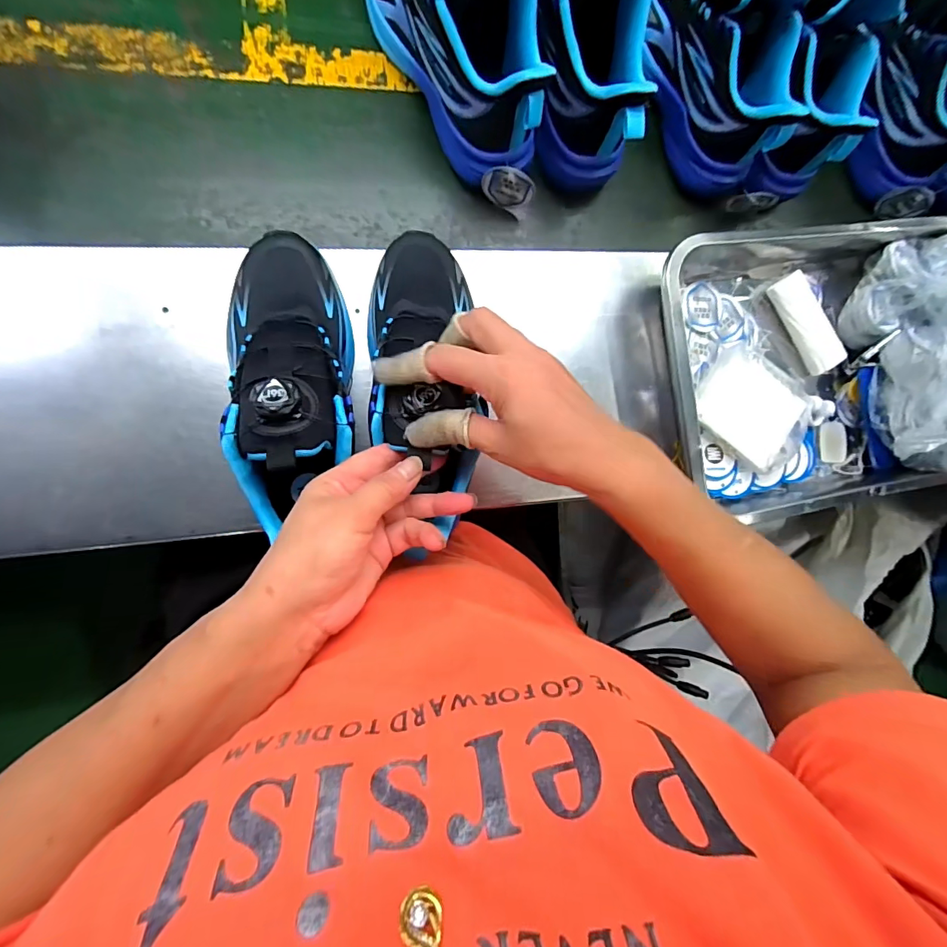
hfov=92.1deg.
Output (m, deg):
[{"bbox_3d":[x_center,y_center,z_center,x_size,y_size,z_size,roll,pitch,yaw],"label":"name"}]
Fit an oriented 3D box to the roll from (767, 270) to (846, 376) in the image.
[{"bbox_3d":[0.339,-0.152,0.465,0.032,0.021,0.104,-33,95,-7],"label":"roll"}]

